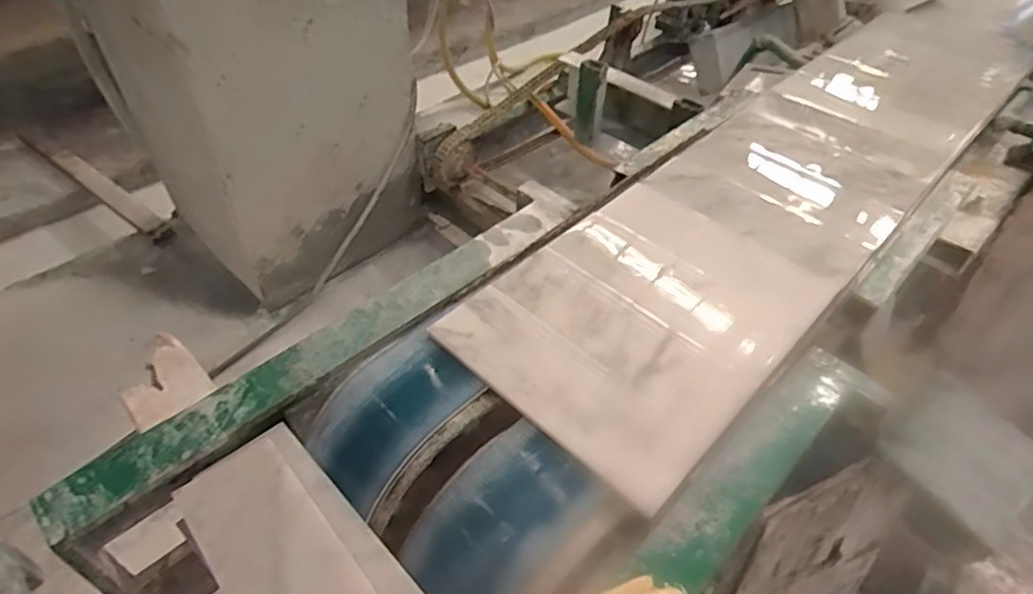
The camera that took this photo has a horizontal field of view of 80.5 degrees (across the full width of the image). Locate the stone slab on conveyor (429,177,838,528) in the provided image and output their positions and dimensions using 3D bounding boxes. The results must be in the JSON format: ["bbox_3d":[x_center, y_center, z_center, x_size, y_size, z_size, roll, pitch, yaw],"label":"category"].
[{"bbox_3d":[0.153,0.016,0.719,0.301,0.021,0.405,39,57,23],"label":"stone slab on conveyor"}]

